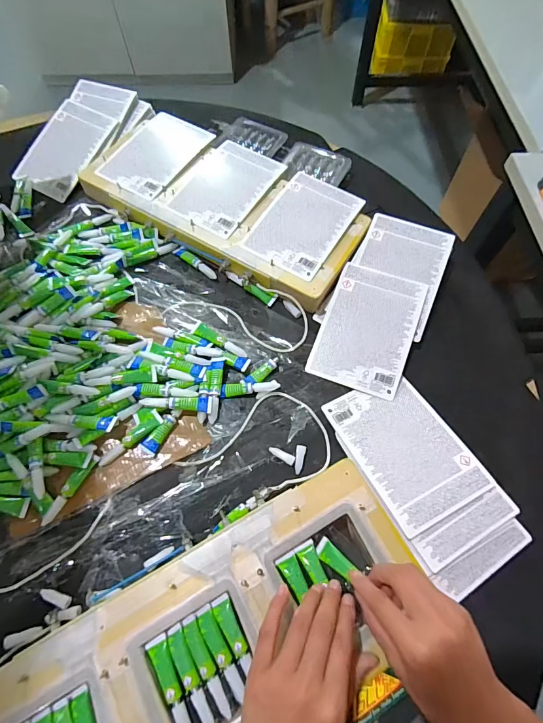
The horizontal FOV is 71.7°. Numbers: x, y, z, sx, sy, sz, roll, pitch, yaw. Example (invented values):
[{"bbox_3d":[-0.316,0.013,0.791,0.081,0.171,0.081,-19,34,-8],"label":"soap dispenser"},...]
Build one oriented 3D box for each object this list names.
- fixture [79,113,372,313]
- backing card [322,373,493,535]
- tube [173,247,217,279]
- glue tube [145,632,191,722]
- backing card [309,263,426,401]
[{"bbox_3d":[-0.071,-0.248,0.573,0.426,0.035,0.202,30,68,14],"label":"fixture"},{"bbox_3d":[0.150,0.095,0.431,0.112,0.005,0.165,-25,57,-11],"label":"backing card"},{"bbox_3d":[-0.112,-0.144,0.550,0.080,0.010,0.016,40,71,17],"label":"tube"},{"bbox_3d":[-0.085,0.282,0.322,0.017,0.006,0.082,-26,67,-12],"label":"glue tube"},{"bbox_3d":[0.128,-0.046,0.495,0.115,0.008,0.170,19,78,14],"label":"backing card"}]

